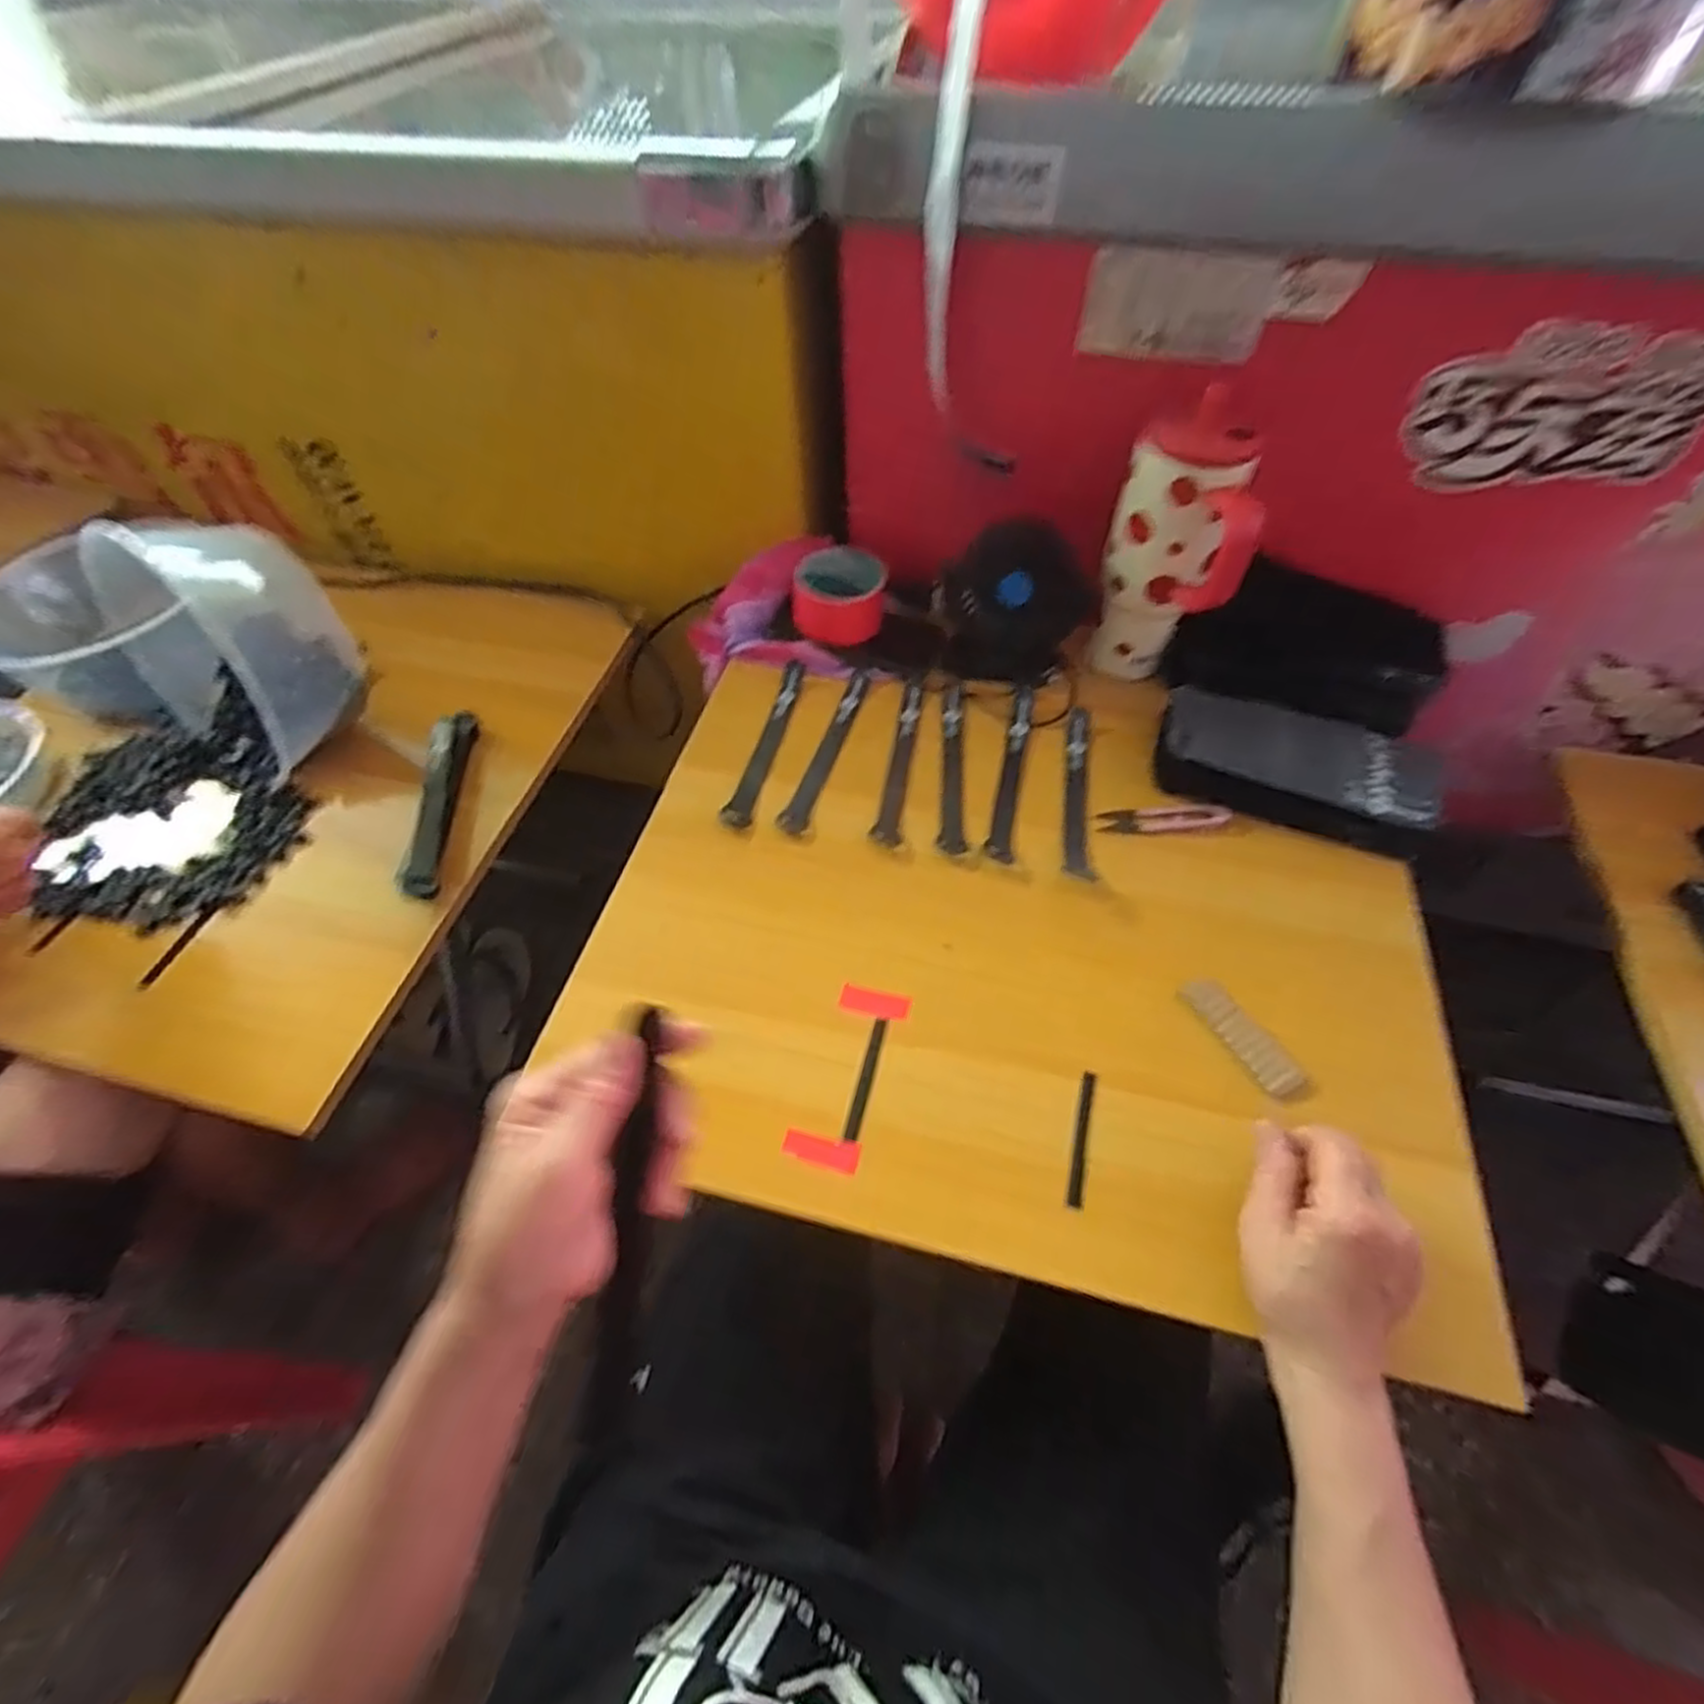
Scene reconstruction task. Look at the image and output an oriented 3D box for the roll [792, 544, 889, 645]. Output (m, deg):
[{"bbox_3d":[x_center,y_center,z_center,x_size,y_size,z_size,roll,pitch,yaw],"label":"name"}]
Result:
[{"bbox_3d":[-0.012,-0.247,0.710,0.089,0.060,0.071,-1,55,1],"label":"roll"}]

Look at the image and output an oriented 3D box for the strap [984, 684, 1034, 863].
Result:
[{"bbox_3d":[0.136,-0.072,0.629,0.022,0.013,0.200,10,56,9],"label":"strap"}]

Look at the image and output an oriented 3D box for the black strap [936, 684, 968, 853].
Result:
[{"bbox_3d":[0.086,-0.075,0.634,0.021,0.010,0.187,3,55,4],"label":"black strap"}]

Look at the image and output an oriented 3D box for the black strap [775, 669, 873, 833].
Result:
[{"bbox_3d":[-0.020,-0.093,0.650,0.025,0.009,0.198,13,56,11],"label":"black strap"}]

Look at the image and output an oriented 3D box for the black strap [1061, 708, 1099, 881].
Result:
[{"bbox_3d":[0.189,-0.051,0.617,0.023,0.012,0.180,6,55,6],"label":"black strap"}]

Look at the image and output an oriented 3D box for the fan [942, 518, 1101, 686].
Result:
[{"bbox_3d":[0.145,-0.219,0.660,0.125,0.126,0.064,12,56,10],"label":"fan"}]

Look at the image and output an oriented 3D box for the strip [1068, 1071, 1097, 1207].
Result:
[{"bbox_3d":[0.144,0.179,0.462,0.009,0.007,0.081,13,56,10],"label":"strip"}]

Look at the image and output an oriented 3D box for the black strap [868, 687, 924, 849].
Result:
[{"bbox_3d":[0.041,-0.081,0.640,0.023,0.005,0.186,6,55,6],"label":"black strap"}]

